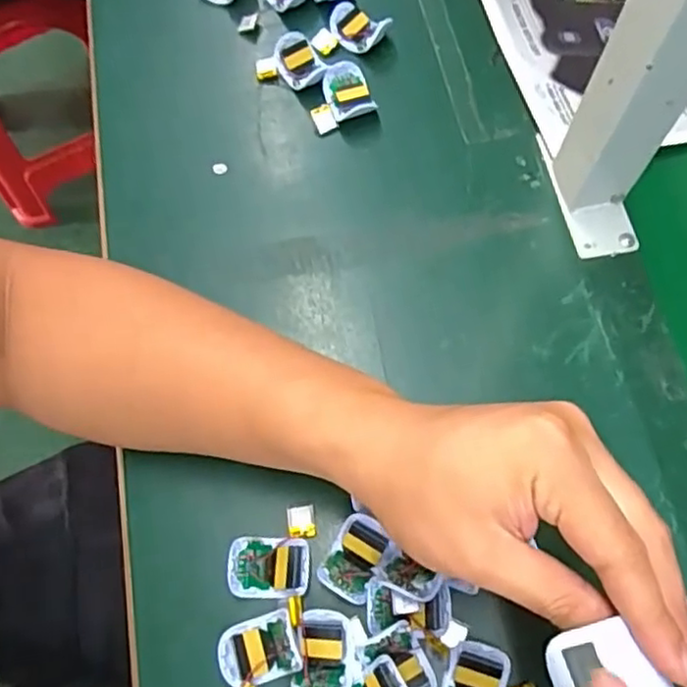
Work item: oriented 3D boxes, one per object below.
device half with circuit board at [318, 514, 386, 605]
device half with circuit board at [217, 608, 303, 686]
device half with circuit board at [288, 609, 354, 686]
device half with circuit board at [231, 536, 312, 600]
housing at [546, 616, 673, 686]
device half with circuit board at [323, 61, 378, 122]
[{"bbox_3d":[0.005,0.113,0.351,0.028,0.011,0.039,28,72,13],"label":"device half with circuit board"},{"bbox_3d":[-0.043,0.155,0.337,0.040,0.016,0.030,-17,69,-4],"label":"device half with circuit board"},{"bbox_3d":[-0.011,0.154,0.329,0.030,0.012,0.040,1,68,3],"label":"device half with circuit board"},{"bbox_3d":[-0.039,0.118,0.353,0.040,0.016,0.030,-3,68,1],"label":"device half with circuit board"},{"bbox_3d":[0.093,0.116,0.236,0.036,0.010,0.029,-15,69,-4],"label":"housing"},{"bbox_3d":[0.002,-0.174,0.468,0.030,0.019,0.045,-17,69,-4],"label":"device half with circuit board"}]

